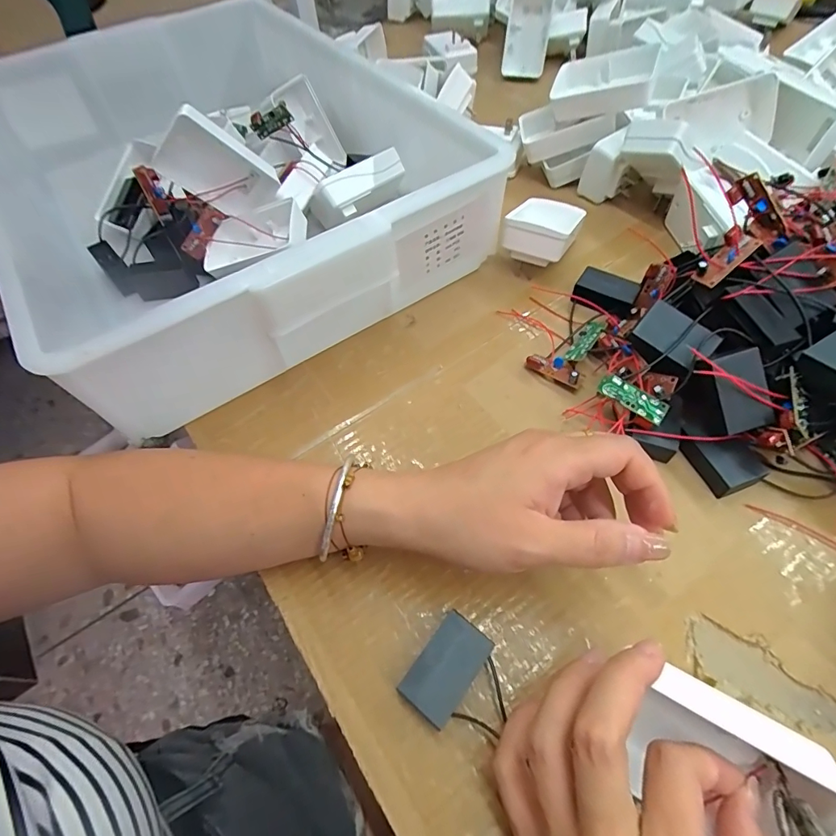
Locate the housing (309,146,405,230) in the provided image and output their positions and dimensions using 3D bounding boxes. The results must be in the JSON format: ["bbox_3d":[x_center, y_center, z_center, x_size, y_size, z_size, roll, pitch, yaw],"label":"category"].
[{"bbox_3d":[-0.052,-0.209,0.407,0.092,0.028,0.029,-37,62,-18],"label":"housing"}]

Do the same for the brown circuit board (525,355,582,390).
[{"bbox_3d":[0.103,-0.036,0.335,0.042,0.016,0.014,30,64,21],"label":"brown circuit board"}]

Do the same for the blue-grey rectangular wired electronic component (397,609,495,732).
[{"bbox_3d":[0.015,0.129,0.230,0.027,0.018,0.047,33,65,22],"label":"blue-grey rectangular wired electronic component"}]

